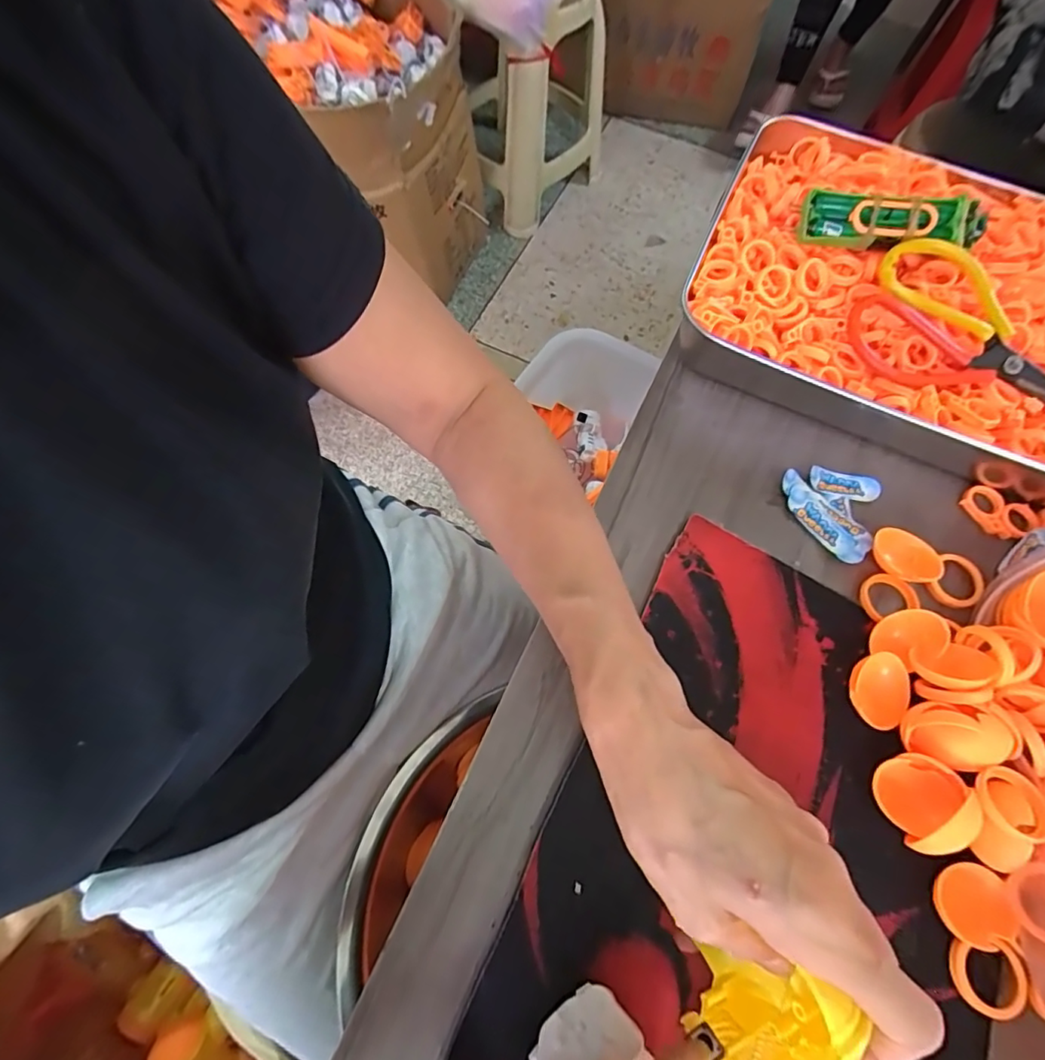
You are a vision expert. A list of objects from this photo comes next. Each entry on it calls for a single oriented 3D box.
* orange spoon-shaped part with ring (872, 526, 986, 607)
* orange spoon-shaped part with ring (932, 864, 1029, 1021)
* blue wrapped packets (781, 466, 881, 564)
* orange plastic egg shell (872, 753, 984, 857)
[{"bbox_3d":[0.261,0.024,0.348,0.071,0.015,0.032,23,69,7],"label":"orange spoon-shaped part with ring"},{"bbox_3d":[0.234,0.208,0.274,0.038,0.014,0.064,-4,69,-4],"label":"orange spoon-shaped part with ring"},{"bbox_3d":[0.206,-0.016,0.365,0.063,0.007,0.062,23,70,7],"label":"blue wrapped packets"},{"bbox_3d":[0.213,0.144,0.285,0.036,0.030,0.043,-25,72,-11],"label":"orange plastic egg shell"}]

